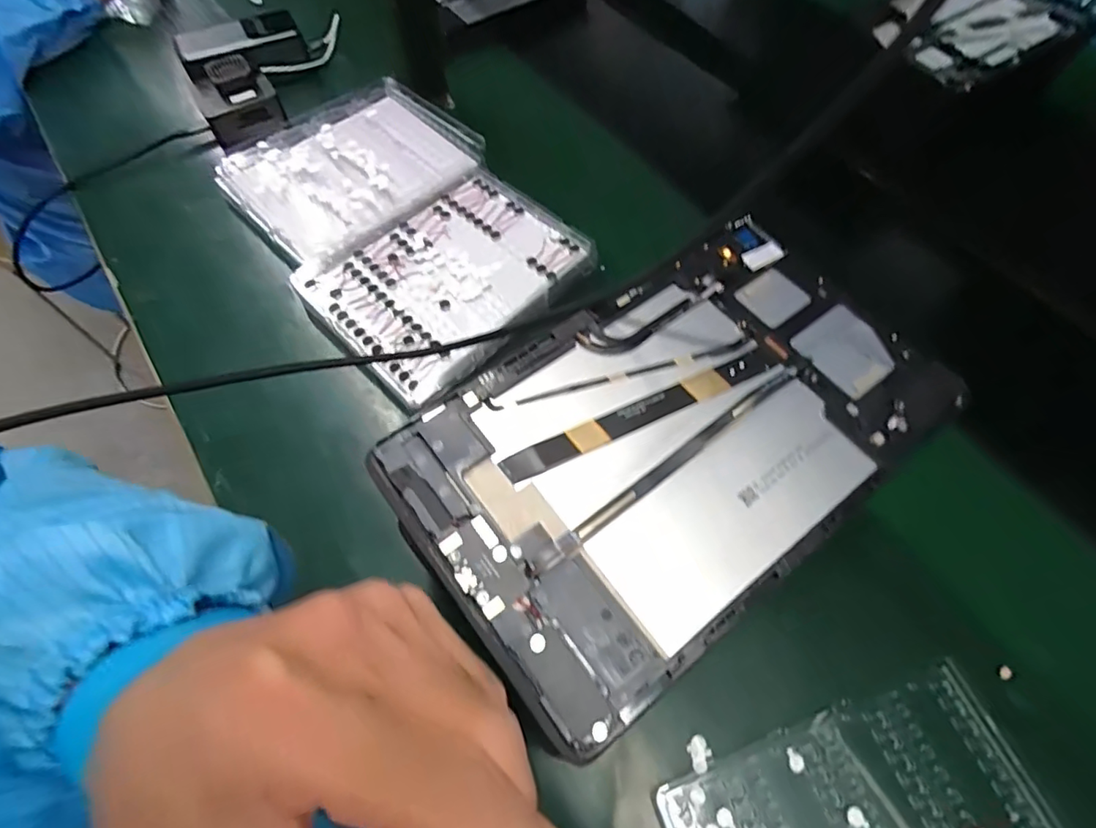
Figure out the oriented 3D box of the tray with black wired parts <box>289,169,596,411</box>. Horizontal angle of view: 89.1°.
[{"bbox_3d":[-0.087,-0.125,0.485,0.214,0.012,0.172,-40,70,-18],"label":"tray with black wired parts"}]

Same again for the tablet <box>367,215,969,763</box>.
[{"bbox_3d":[0.057,0.005,0.251,0.242,0.012,0.146,-35,68,-16],"label":"tablet"}]

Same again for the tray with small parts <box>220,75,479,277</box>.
[{"bbox_3d":[-0.190,-0.247,0.561,0.221,0.027,0.183,-40,70,-18],"label":"tray with small parts"}]

